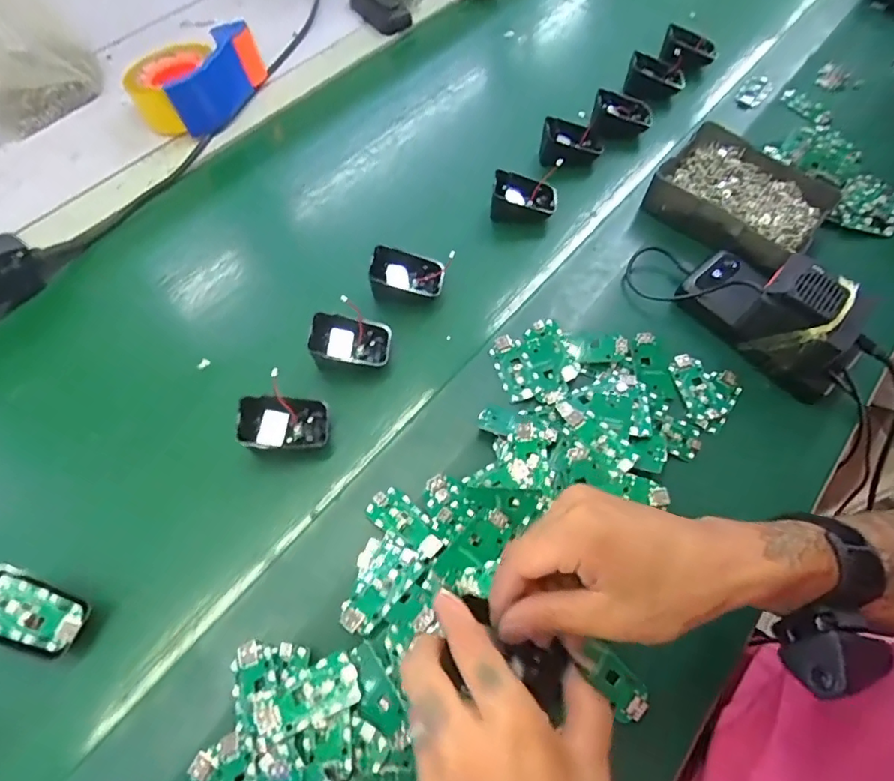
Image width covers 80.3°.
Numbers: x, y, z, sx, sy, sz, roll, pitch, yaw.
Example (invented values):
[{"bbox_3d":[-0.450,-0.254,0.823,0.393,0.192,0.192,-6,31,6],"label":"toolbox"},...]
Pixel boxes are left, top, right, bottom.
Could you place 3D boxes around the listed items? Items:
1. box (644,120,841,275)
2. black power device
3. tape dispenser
[{"bbox_3d":[0.307,-0.207,0.549,0.159,0.042,0.147,35,67,18],"label":"box"},{"bbox_3d":[0.290,-0.073,0.463,0.075,0.078,0.153,-37,68,-18],"label":"black power device"},{"bbox_3d":[-0.295,-0.368,0.620,0.101,0.064,0.142,32,66,16],"label":"tape dispenser"}]

